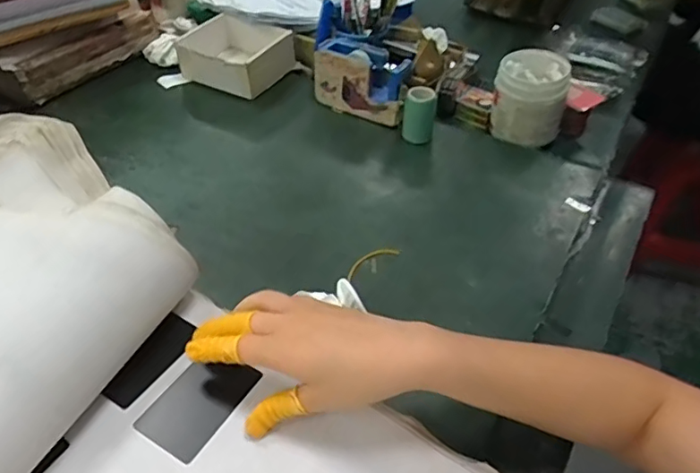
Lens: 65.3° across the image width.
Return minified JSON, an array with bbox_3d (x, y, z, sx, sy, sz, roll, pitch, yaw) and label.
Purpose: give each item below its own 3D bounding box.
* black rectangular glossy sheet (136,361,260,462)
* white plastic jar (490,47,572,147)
[{"bbox_3d":[-0.113,0.124,0.411,0.053,0.004,0.082,25,48,22],"label":"black rectangular glossy sheet"},{"bbox_3d":[0.252,-0.193,0.763,0.095,0.113,0.098,1,43,-1],"label":"white plastic jar"}]

